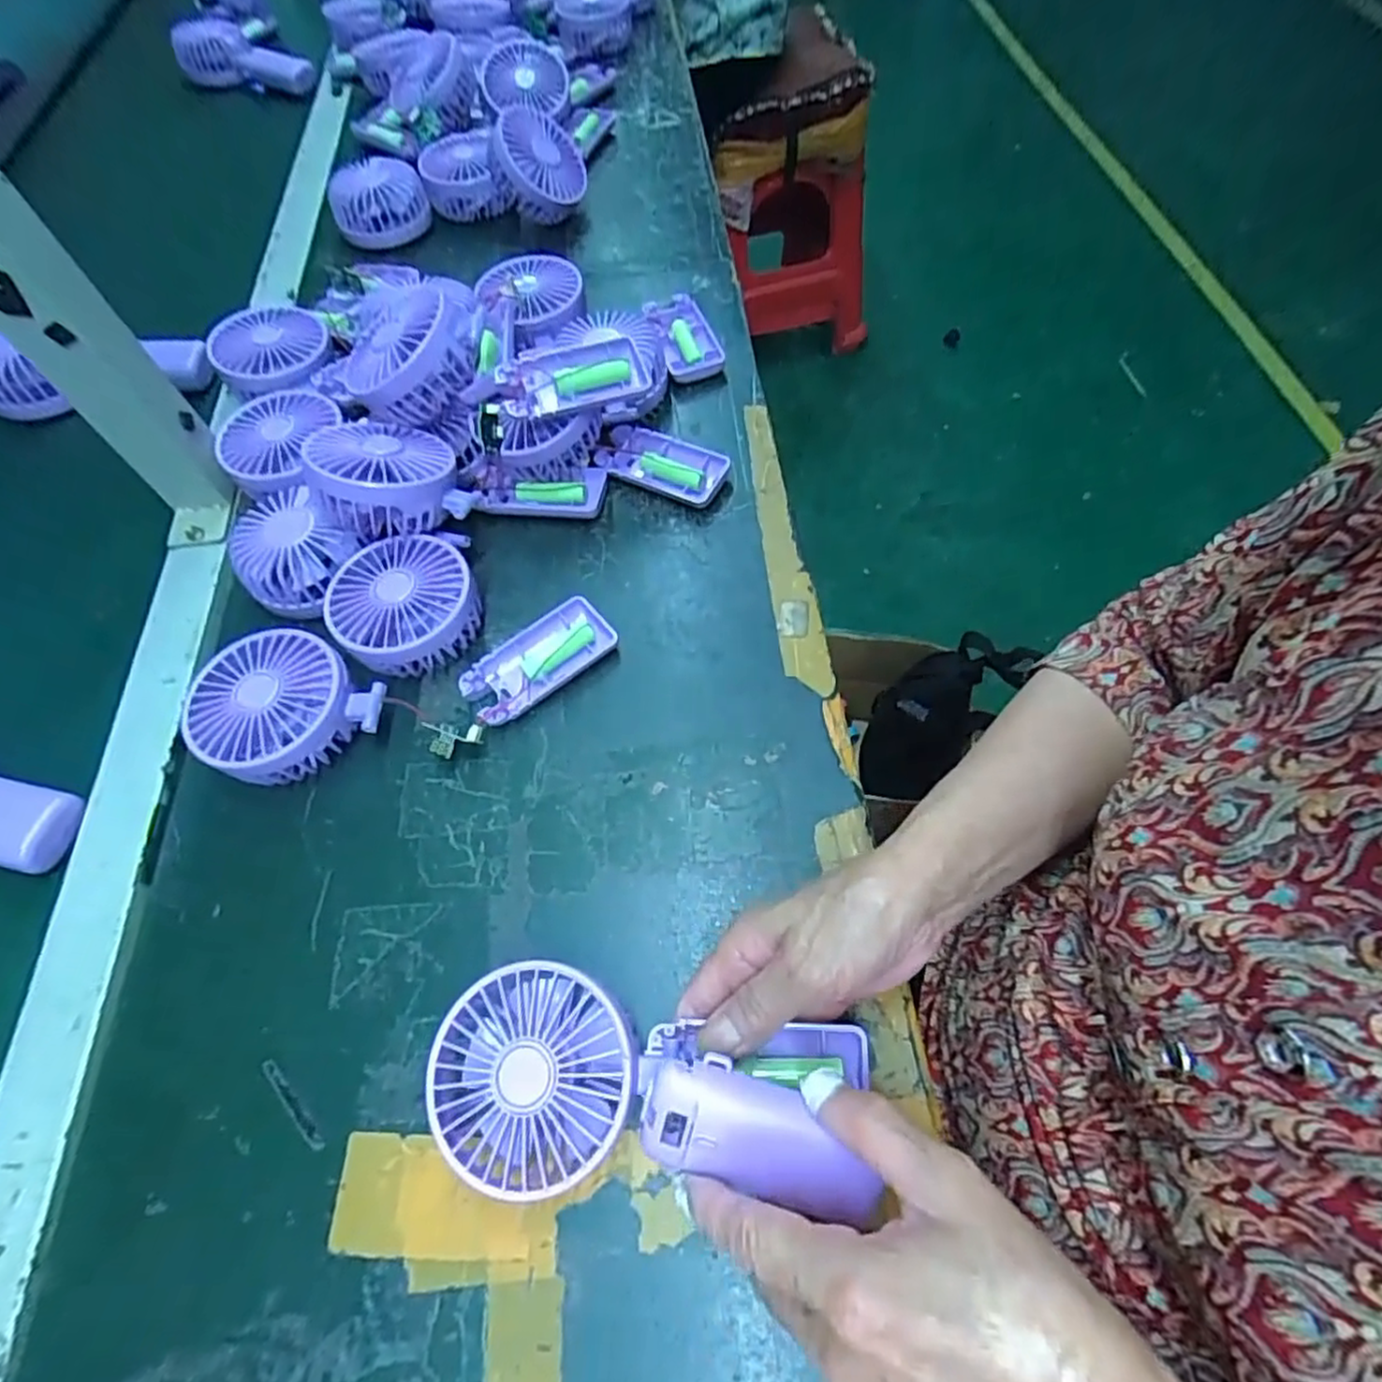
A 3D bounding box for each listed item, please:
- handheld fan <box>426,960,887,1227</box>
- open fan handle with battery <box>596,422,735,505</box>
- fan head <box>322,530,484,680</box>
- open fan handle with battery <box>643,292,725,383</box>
[{"bbox_3d":[-0.019,0.164,0.286,0.176,0.043,0.079,3,62,10],"label":"handheld fan"},{"bbox_3d":[-0.019,-0.160,0.493,0.087,0.016,0.044,24,66,16],"label":"open fan handle with battery"},{"bbox_3d":[-0.175,-0.051,0.431,0.084,0.042,0.081,-2,62,3],"label":"fan head"},{"bbox_3d":[-0.006,-0.281,0.554,0.043,0.017,0.084,-18,62,-6],"label":"open fan handle with battery"}]

